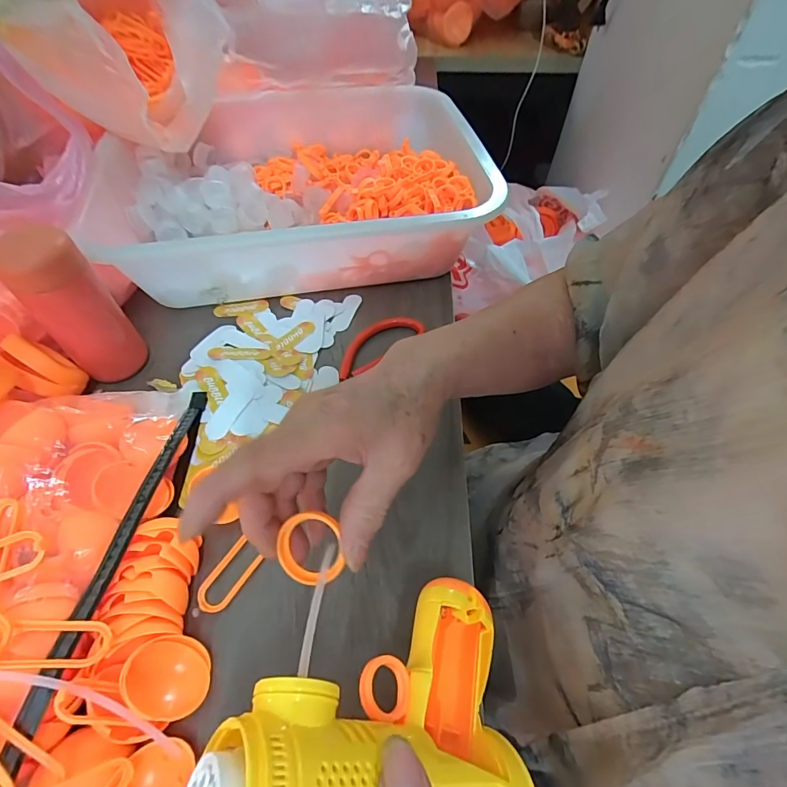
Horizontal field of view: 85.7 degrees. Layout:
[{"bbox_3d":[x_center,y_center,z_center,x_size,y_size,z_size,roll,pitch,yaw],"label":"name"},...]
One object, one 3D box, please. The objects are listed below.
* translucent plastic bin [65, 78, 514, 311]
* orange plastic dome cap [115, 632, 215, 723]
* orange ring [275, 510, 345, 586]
[{"bbox_3d":[-0.093,-0.220,0.454,0.402,0.082,0.296,-8,54,-6],"label":"translucent plastic bin"},{"bbox_3d":[-0.120,0.151,0.226,0.042,0.018,0.037,9,37,-27],"label":"orange plastic dome cap"},{"bbox_3d":[-0.041,0.076,0.208,0.031,0.007,0.033,-5,90,6],"label":"orange ring"}]

